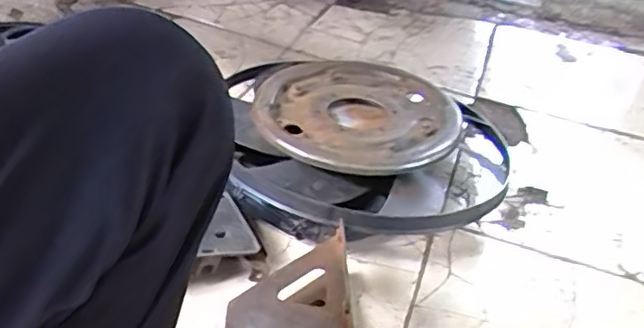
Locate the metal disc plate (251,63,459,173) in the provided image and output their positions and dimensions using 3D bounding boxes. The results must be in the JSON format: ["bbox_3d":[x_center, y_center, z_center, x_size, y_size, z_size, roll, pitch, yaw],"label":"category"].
[{"bbox_3d":[0.047,-0.080,0.902,0.300,0.035,0.277,5,36,-4],"label":"metal disc plate"}]

